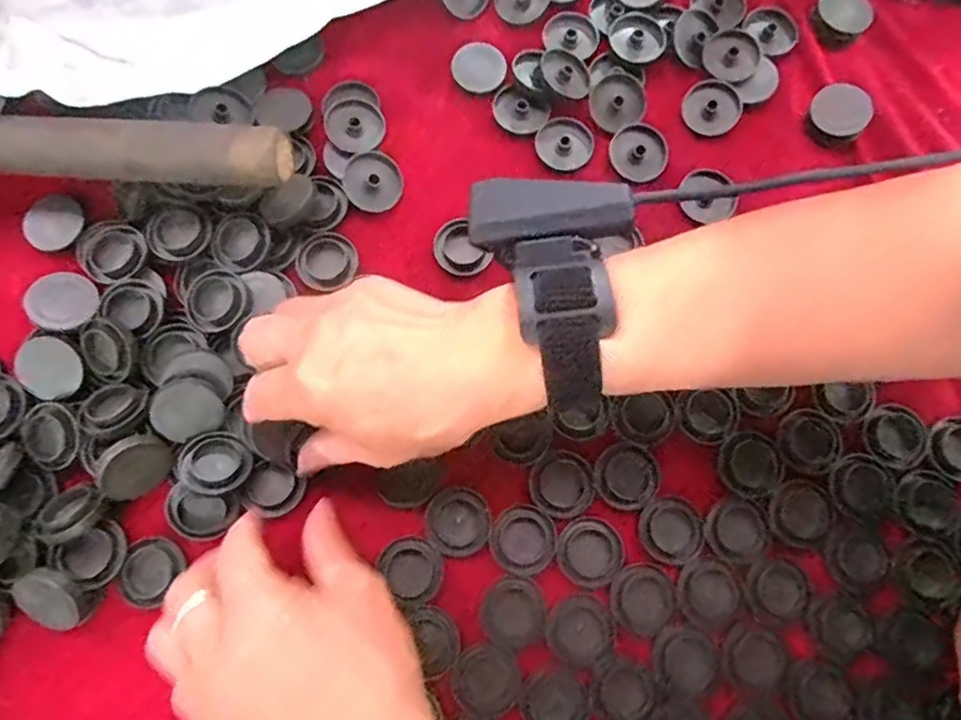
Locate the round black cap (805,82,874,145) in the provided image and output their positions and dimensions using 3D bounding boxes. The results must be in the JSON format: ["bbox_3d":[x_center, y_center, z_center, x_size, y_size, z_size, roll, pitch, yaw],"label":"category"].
[{"bbox_3d":[0.209,-0.143,0.353,0.032,0.010,0.036,41,79,8],"label":"round black cap"}]

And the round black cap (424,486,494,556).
[{"bbox_3d":[-0.011,0.081,0.305,0.032,0.004,0.032,0,76,-1],"label":"round black cap"}]

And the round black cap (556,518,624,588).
[{"bbox_3d":[0.055,0.096,0.301,0.032,0.004,0.031,0,76,-1],"label":"round black cap"}]

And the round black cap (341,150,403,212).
[{"bbox_3d":[-0.060,-0.100,0.341,0.032,0.006,0.032,0,88,-13],"label":"round black cap"}]

